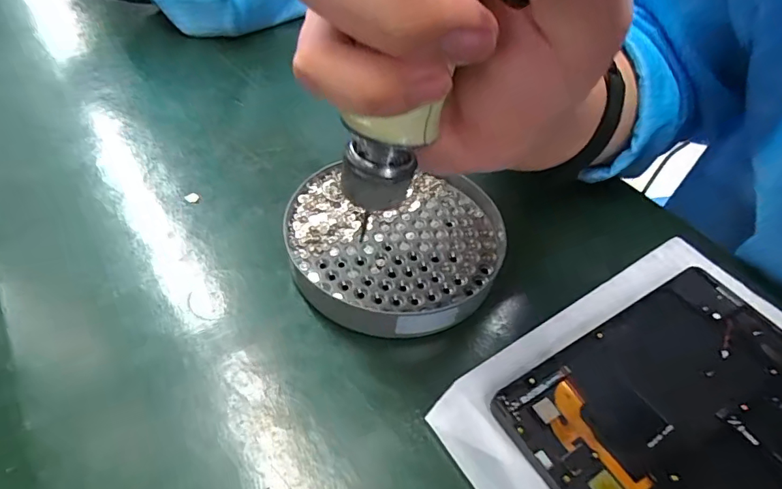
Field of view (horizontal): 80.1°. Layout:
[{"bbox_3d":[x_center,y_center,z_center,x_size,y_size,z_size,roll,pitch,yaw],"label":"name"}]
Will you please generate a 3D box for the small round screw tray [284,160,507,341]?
[{"bbox_3d":[0.003,0.000,0.247,0.110,0.021,0.099,-3,48,-6],"label":"small round screw tray"}]

